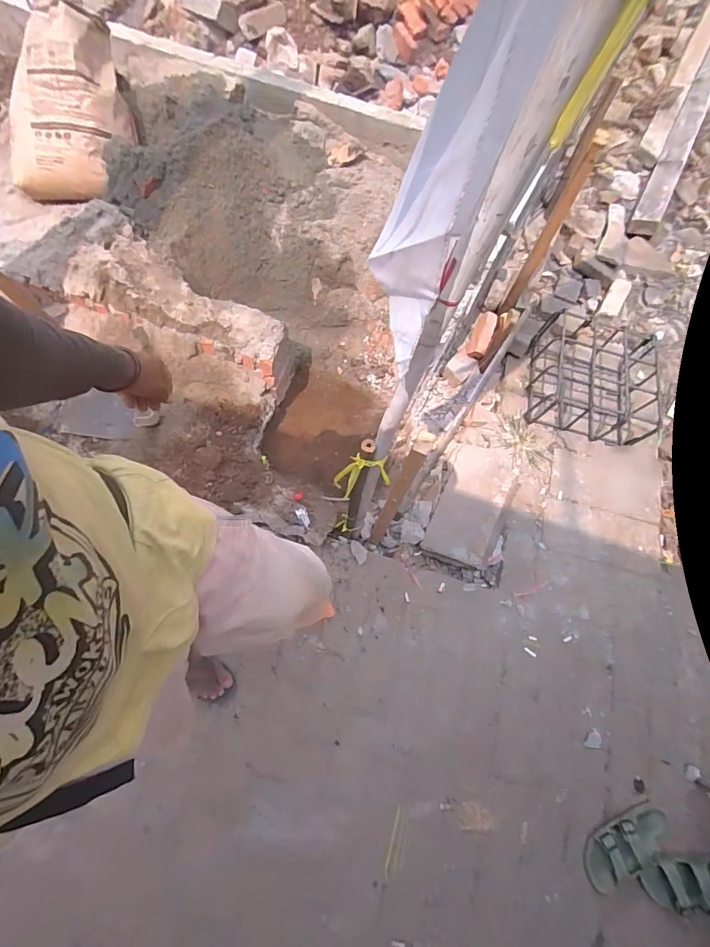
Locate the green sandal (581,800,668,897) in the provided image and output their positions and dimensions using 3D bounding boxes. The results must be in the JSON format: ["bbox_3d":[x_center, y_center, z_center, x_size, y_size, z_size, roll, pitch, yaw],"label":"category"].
[{"bbox_3d":[0.670,0.910,1.038,0.247,0.067,0.112,-25,70,-11],"label":"green sandal"}]

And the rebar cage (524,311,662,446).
[{"bbox_3d":[0.872,-0.361,1.544,0.422,0.150,0.463,14,68,5],"label":"rebar cage"}]

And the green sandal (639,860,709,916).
[{"bbox_3d":[0.806,0.982,1.001,0.235,0.080,0.115,-5,67,-3],"label":"green sandal"}]

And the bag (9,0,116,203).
[{"bbox_3d":[-0.893,-1.122,1.274,0.256,0.163,0.532,16,99,6],"label":"bag"}]

